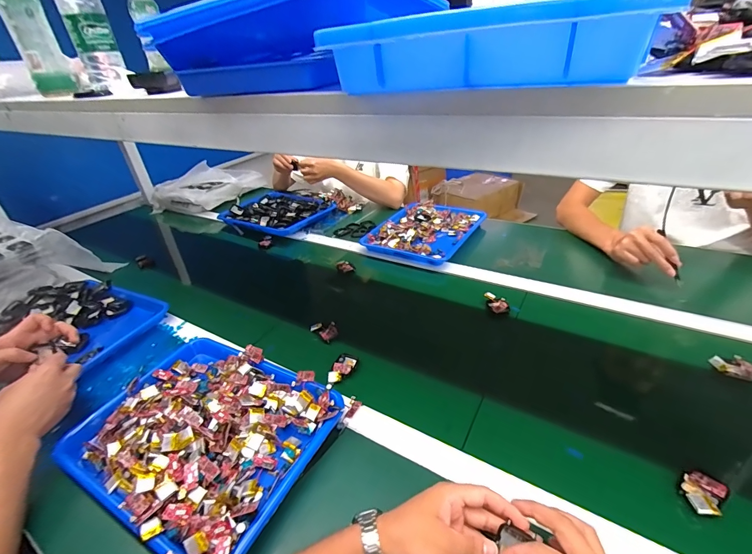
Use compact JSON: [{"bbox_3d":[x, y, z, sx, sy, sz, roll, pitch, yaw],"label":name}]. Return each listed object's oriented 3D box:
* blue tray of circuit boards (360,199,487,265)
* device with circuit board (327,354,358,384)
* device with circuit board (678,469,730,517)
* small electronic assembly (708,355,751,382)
[{"bbox_3d":[0.143,-0.137,1.002,0.242,0.031,0.314,15,38,29],"label":"blue tray of circuit boards"},{"bbox_3d":[-0.058,0.153,0.596,0.034,0.011,0.060,11,36,24],"label":"device with circuit board"},{"bbox_3d":[0.362,0.240,0.399,0.057,0.017,0.036,-29,39,-31],"label":"device with circuit board"},{"bbox_3d":[0.532,0.132,0.538,0.053,0.016,0.034,15,39,29],"label":"small electronic assembly"}]

